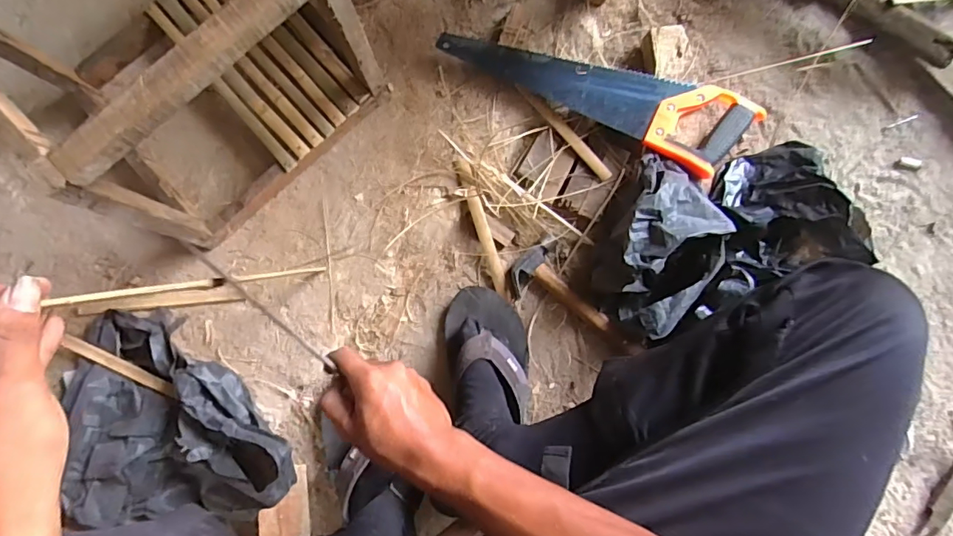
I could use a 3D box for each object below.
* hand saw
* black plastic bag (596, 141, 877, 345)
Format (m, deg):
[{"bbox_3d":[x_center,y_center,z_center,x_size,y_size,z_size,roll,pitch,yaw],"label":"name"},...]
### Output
[{"bbox_3d":[0.164,-0.251,0.692,0.417,0.027,0.119,24,84,4],"label":"hand saw"},{"bbox_3d":[0.298,-0.053,0.644,0.309,0.111,0.212,-21,83,-1],"label":"black plastic bag"}]

